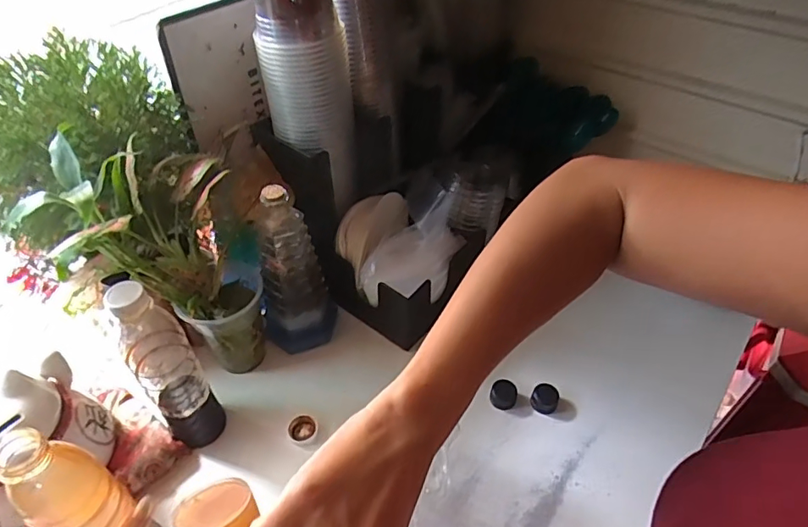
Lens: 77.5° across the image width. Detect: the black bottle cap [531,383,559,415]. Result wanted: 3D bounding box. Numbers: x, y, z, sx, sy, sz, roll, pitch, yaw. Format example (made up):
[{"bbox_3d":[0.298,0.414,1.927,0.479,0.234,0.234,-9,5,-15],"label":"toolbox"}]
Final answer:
[{"bbox_3d":[0.164,0.156,0.584,0.030,0.018,0.034,21,48,19],"label":"black bottle cap"}]

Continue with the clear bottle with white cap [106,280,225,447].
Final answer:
[{"bbox_3d":[-0.232,0.098,0.489,0.056,0.213,0.065,-28,51,-27],"label":"clear bottle with white cap"}]

